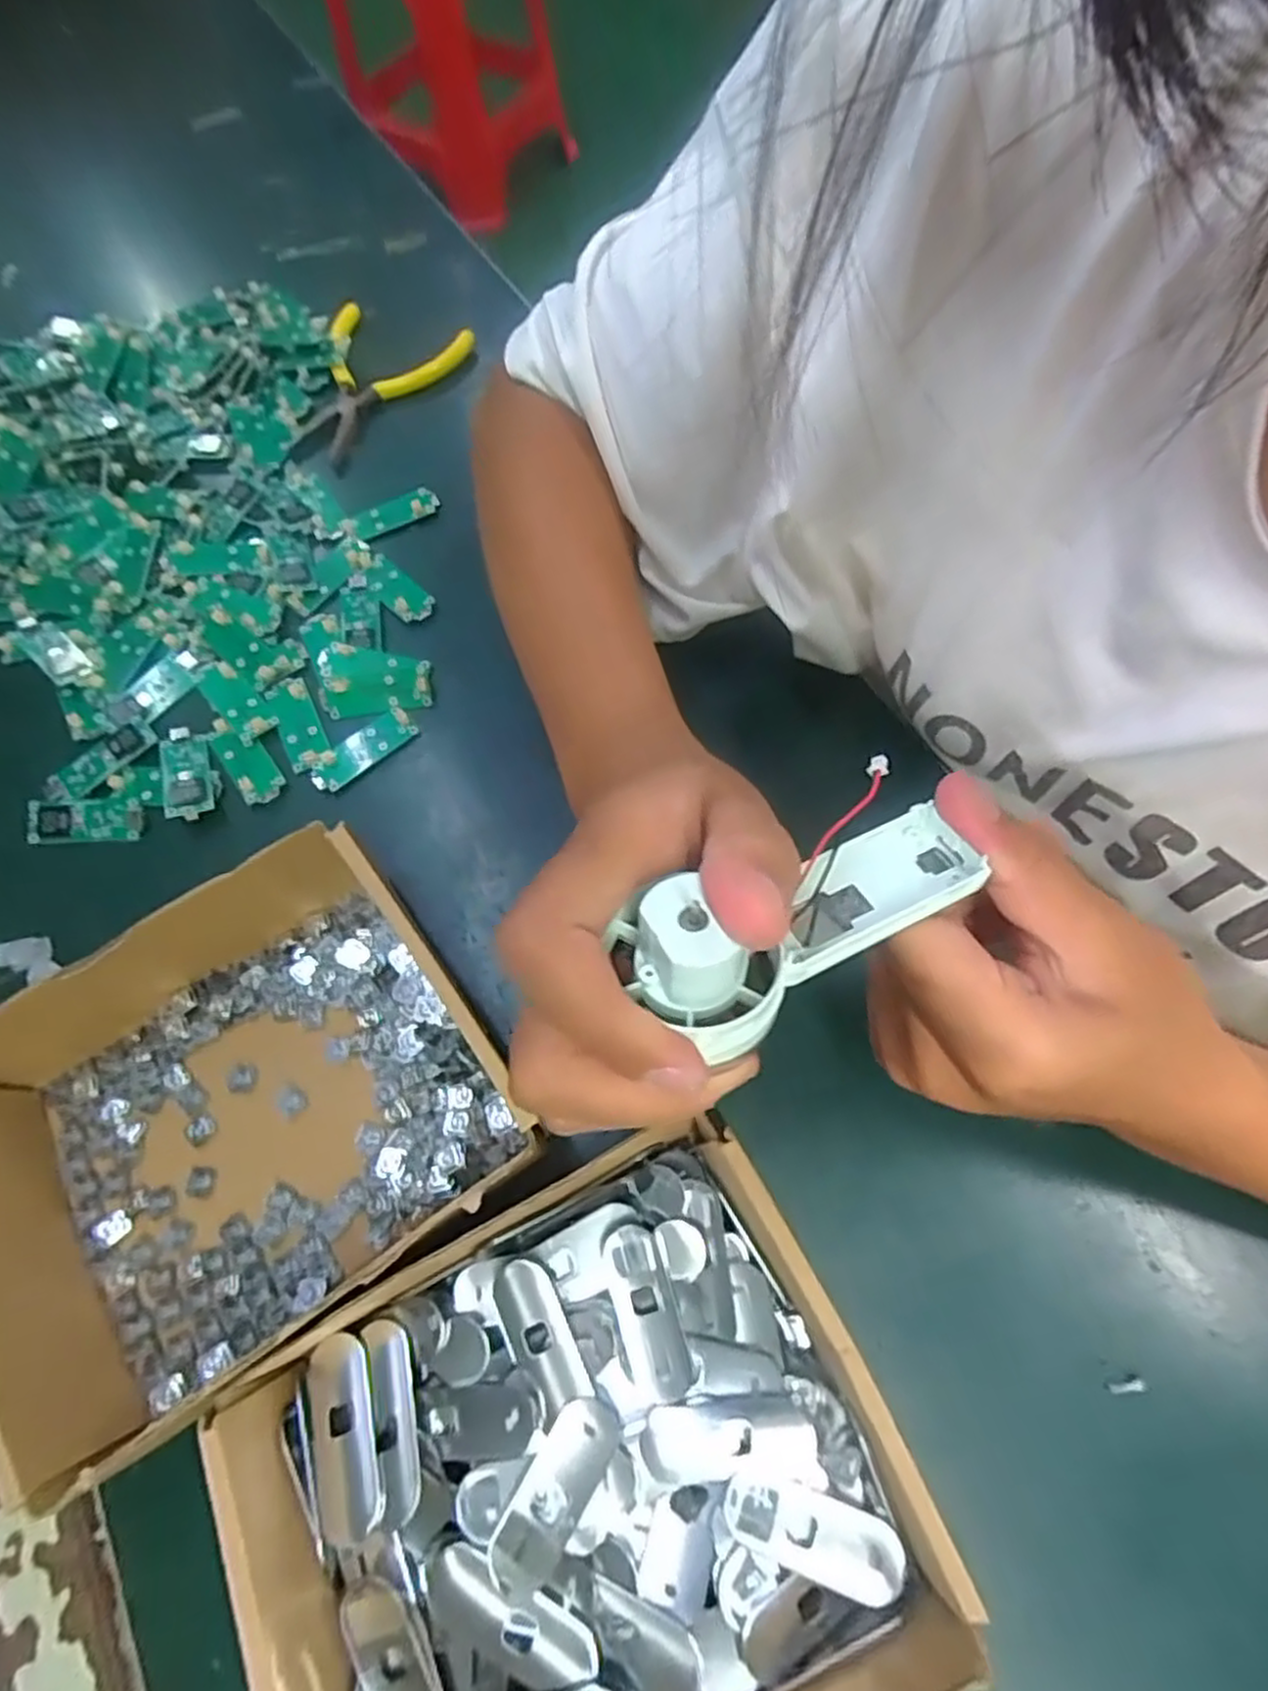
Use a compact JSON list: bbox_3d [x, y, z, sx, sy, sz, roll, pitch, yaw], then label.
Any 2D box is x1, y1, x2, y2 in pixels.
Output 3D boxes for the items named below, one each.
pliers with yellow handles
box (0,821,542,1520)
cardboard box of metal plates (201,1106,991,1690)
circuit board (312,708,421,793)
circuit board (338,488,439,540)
[{"bbox_3d":[-0.159,-0.277,0.439,0.075,0.017,0.121,26,71,13],"label":"pliers with yellow handles"},{"bbox_3d":[-0.143,0.095,0.257,0.179,0.052,0.142,-33,70,-10],"label":"box"},{"bbox_3d":[-0.017,0.182,0.213,0.172,0.052,0.141,-28,69,-8],"label":"cardboard box of metal plates"},{"bbox_3d":[-0.125,-0.045,0.342,0.050,0.005,0.018,-41,71,-13],"label":"circuit board"},{"bbox_3d":[-0.131,-0.179,0.401,0.052,0.005,0.018,-24,68,-7],"label":"circuit board"}]

